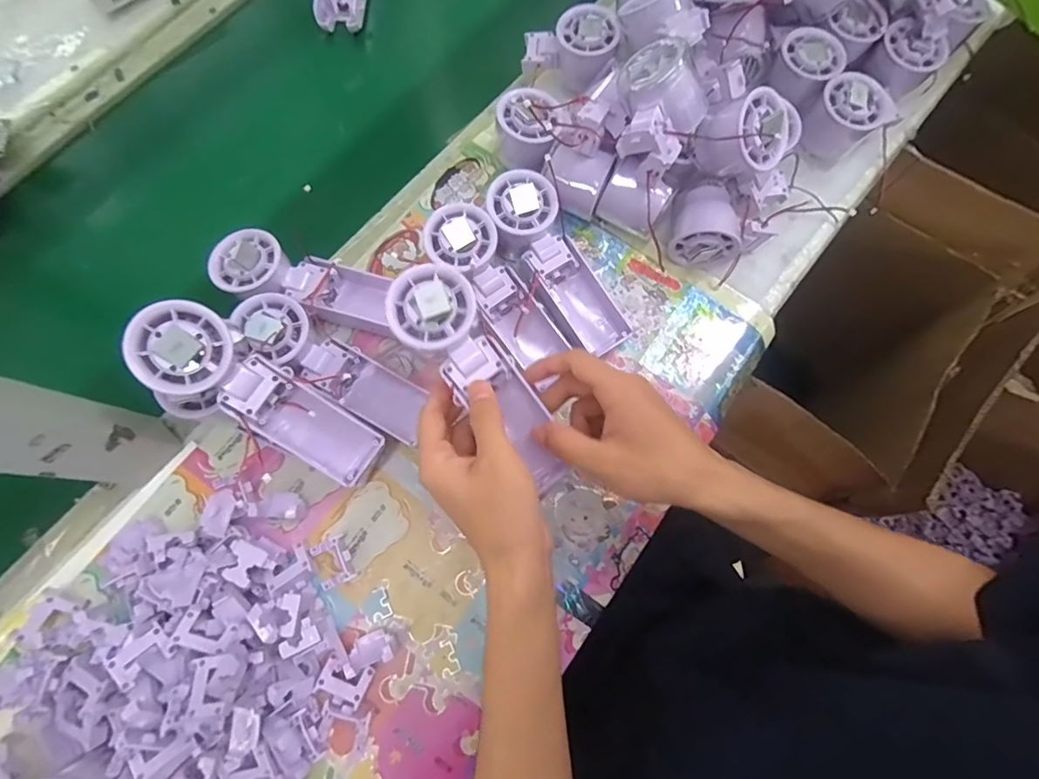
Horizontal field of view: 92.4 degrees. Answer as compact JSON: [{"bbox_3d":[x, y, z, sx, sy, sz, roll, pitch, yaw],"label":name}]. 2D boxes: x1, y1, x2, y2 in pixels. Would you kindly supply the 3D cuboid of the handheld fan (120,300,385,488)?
[{"bbox_3d":[-0.179,0.006,0.348,0.171,0.054,0.057,41,75,-31],"label":"handheld fan"}]

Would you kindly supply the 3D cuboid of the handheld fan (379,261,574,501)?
[{"bbox_3d":[-0.024,-0.008,0.342,0.053,0.029,0.170,-38,97,-9],"label":"handheld fan"}]

